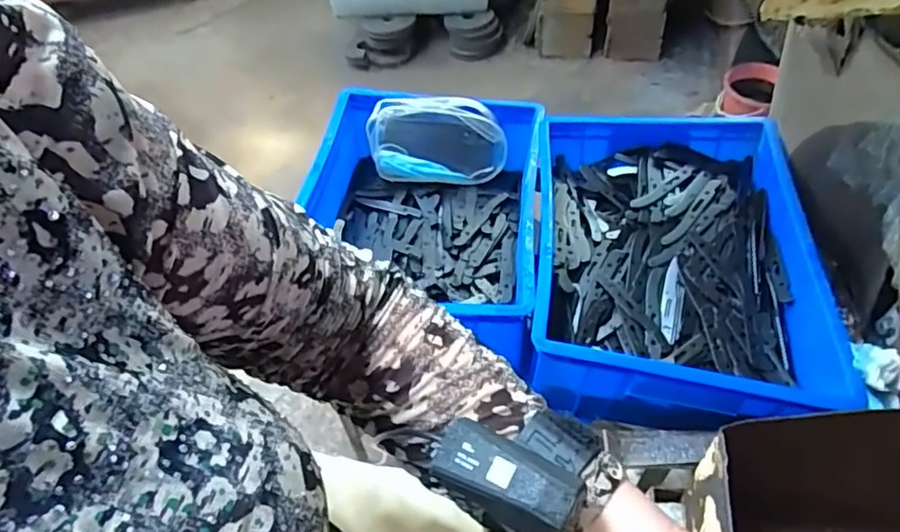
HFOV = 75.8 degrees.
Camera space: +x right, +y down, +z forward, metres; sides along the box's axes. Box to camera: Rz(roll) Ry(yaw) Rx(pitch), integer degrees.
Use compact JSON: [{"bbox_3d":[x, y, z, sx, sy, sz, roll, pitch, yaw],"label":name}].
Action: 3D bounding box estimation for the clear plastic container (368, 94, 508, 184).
[{"bbox_3d":[-0.019,-0.189,0.865,0.197,0.122,0.060,0,22,1],"label":"clear plastic container"}]

